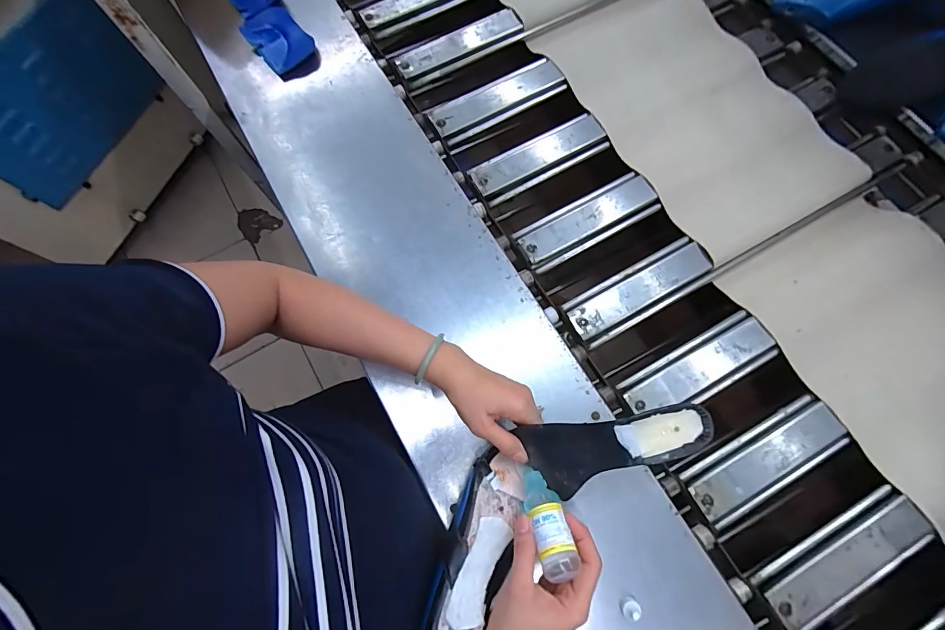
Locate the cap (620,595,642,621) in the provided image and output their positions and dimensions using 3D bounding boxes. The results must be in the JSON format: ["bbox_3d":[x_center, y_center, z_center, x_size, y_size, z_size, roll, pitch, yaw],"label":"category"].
[{"bbox_3d":[0.171,0.315,0.440,0.022,0.022,0.020,0,72,2],"label":"cap"}]

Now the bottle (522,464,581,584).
[{"bbox_3d":[0.067,0.186,0.385,0.032,0.030,0.102,-12,45,-4],"label":"bottle"}]

